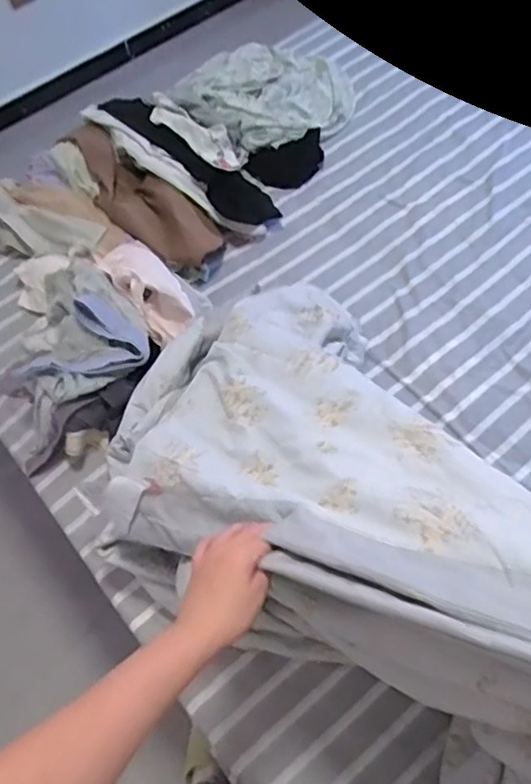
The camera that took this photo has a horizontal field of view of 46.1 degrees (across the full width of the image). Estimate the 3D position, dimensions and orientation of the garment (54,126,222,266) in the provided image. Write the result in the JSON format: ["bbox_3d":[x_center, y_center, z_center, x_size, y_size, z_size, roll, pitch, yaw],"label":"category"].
[{"bbox_3d":[-0.246,-0.358,1.165,0.409,0.063,0.139,39,70,23],"label":"garment"}]

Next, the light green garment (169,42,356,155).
[{"bbox_3d":[0.006,-0.611,1.282,0.324,0.092,0.312,-2,60,3],"label":"light green garment"}]

